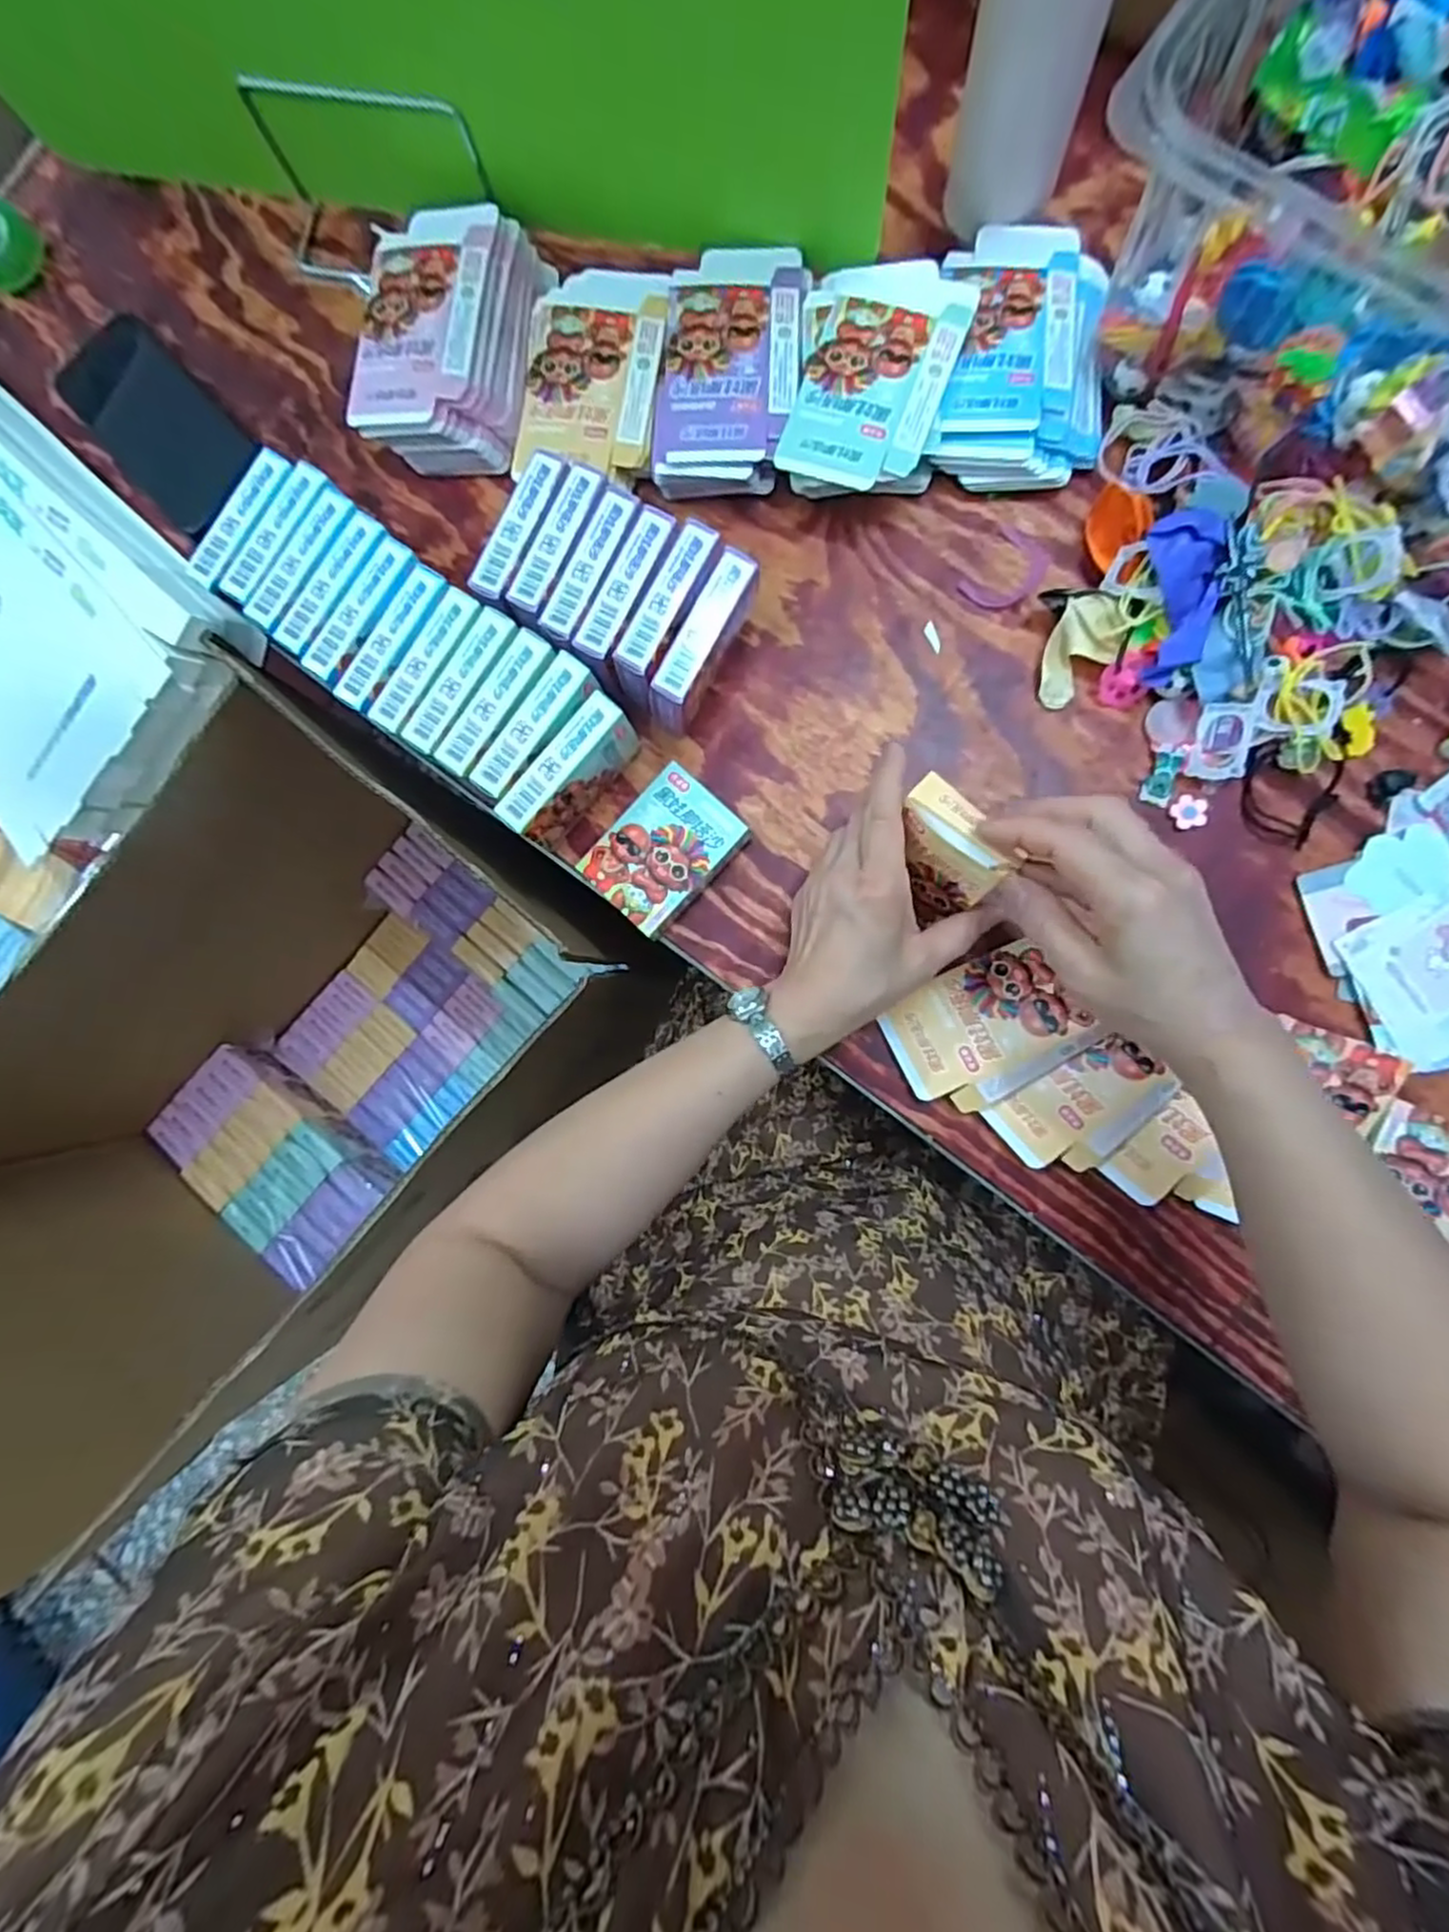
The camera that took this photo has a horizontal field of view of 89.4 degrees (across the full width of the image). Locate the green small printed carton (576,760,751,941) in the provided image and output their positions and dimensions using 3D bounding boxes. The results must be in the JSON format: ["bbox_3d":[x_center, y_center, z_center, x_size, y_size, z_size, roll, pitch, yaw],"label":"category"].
[{"bbox_3d":[-0.038,-0.072,0.463,0.067,0.027,0.091,42,91,6],"label":"green small printed carton"}]

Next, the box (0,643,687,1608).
[{"bbox_3d":[-0.413,0.093,0.694,0.542,0.468,0.323,-42,84,1],"label":"box"}]

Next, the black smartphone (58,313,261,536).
[{"bbox_3d":[-0.401,-0.387,0.520,0.078,0.012,0.170,-45,84,1],"label":"black smartphone"}]

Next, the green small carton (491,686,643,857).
[{"bbox_3d":[-0.091,-0.115,0.447,0.026,0.063,0.091,38,90,6],"label":"green small carton"}]

